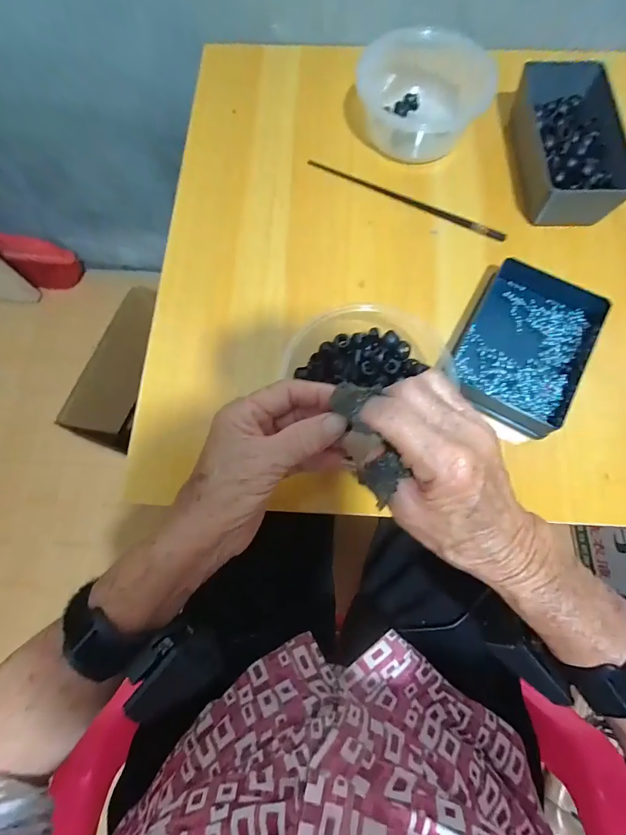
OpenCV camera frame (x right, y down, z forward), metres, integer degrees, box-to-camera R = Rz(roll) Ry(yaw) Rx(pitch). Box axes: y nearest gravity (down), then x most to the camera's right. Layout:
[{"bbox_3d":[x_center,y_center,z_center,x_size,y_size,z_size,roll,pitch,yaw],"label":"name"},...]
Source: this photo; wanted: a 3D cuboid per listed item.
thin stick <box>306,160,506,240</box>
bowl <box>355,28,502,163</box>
[{"bbox_3d":[0.099,-0.241,0.435,0.233,0.006,0.011,27,76,8],"label":"thin stick"},{"bbox_3d":[0.119,-0.368,0.446,0.123,0.063,0.125,0,74,1],"label":"bowl"}]

